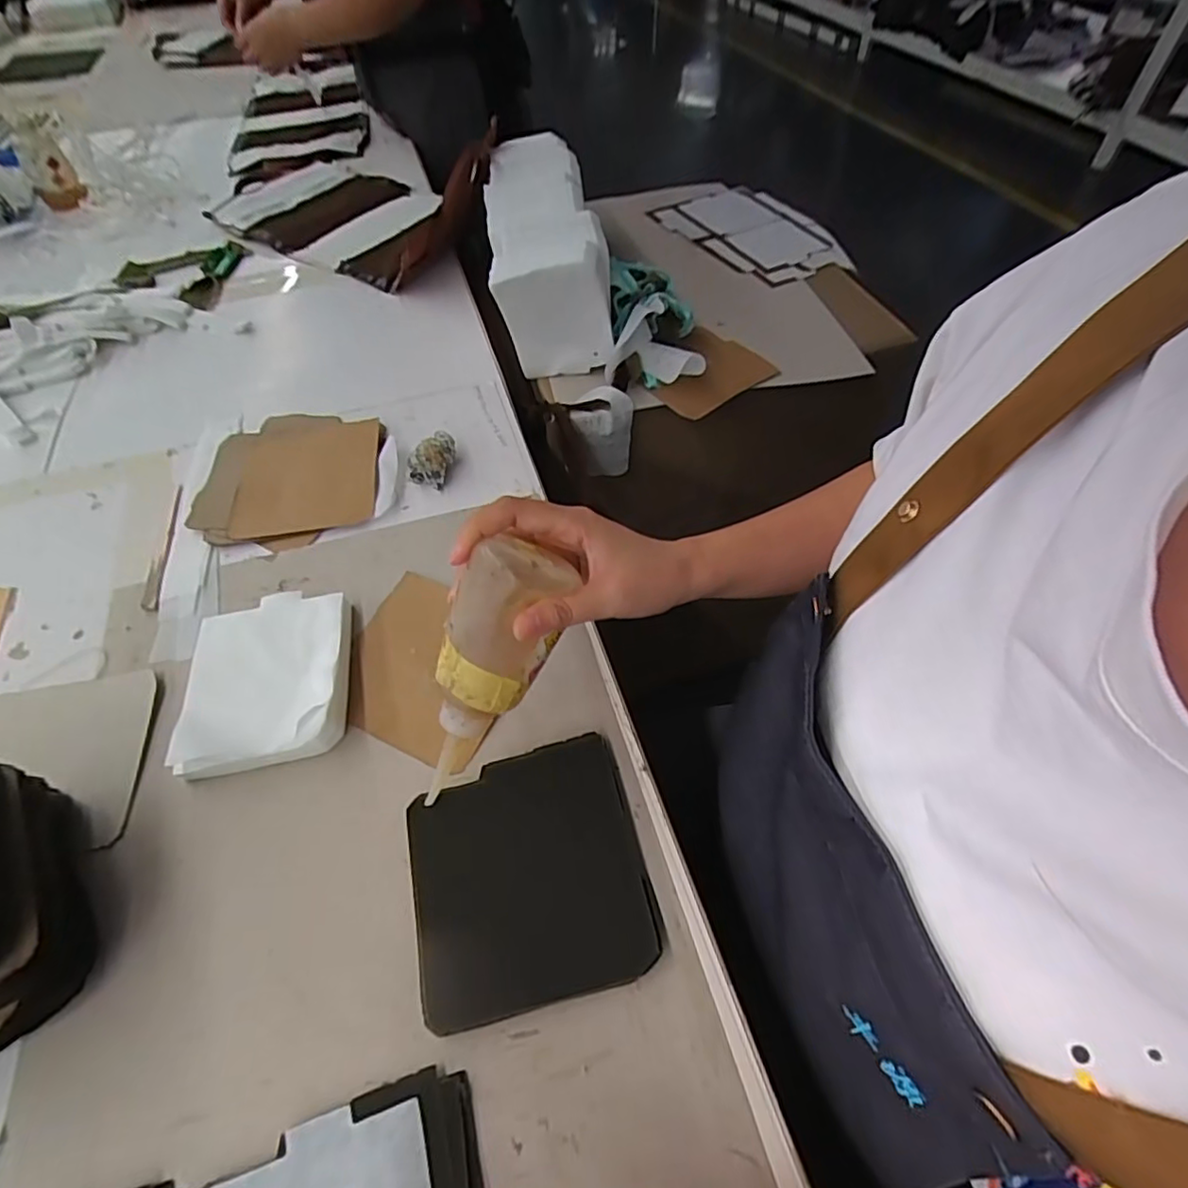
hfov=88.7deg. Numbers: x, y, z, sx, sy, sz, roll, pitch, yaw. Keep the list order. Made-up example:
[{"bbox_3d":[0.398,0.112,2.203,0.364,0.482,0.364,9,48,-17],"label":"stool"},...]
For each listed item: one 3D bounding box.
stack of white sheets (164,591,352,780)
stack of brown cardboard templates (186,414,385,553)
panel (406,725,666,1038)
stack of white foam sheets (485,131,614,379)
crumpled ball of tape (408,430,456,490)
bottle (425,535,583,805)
[{"bbox_3d":[-0.234,0.058,0.442,0.108,0.027,0.130,-10,55,-5],"label":"stack of white sheets"},{"bbox_3d":[-0.282,-0.112,0.573,0.158,0.009,0.167,-6,55,-2],"label":"stack of brown cardboard templates"},{"bbox_3d":[-0.040,0.166,0.366,0.132,0.011,0.136,-14,55,-7],"label":"panel"},{"bbox_3d":[-0.059,-0.423,0.725,0.118,0.105,0.345,-7,55,-2],"label":"stack of white foam sheets"},{"bbox_3d":[-0.150,-0.125,0.564,0.033,0.031,0.048,4,55,5],"label":"crumpled ball of tape"},{"bbox_3d":[-0.066,0.046,0.352,0.051,0.153,0.042,27,16,19],"label":"bottle"}]

